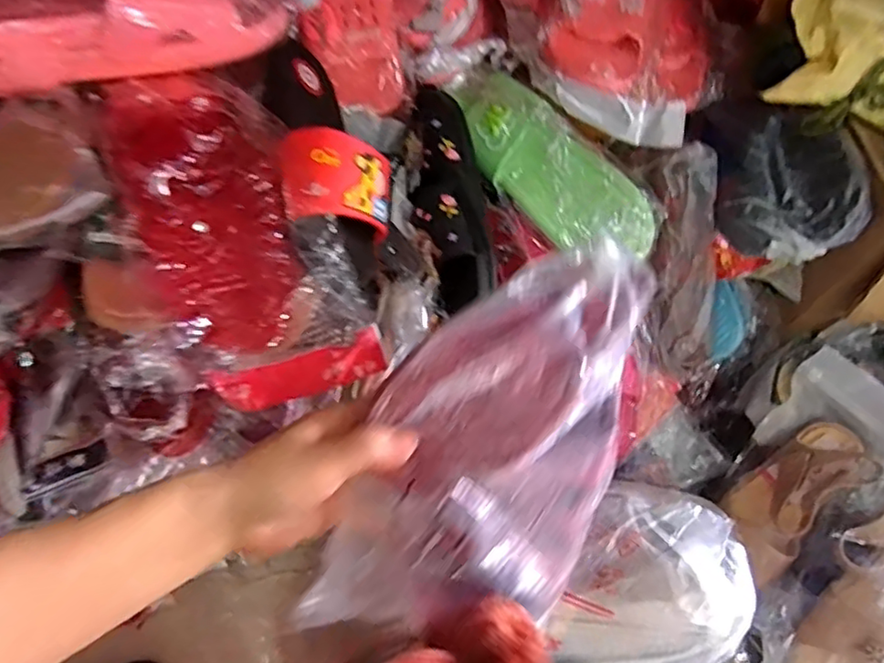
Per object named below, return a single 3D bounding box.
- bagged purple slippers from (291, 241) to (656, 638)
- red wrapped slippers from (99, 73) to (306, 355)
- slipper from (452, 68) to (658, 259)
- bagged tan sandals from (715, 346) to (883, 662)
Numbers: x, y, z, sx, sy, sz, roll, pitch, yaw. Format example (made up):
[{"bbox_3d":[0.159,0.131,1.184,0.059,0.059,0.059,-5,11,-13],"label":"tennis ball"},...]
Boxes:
[{"bbox_3d":[0.043,0.054,0.379,0.133,0.065,0.279,24,61,10],"label":"bagged purple slippers"},{"bbox_3d":[-0.165,-0.091,0.443,0.120,0.055,0.233,-20,77,-14],"label":"red wrapped slippers"},{"bbox_3d":[0.126,-0.177,0.688,0.264,0.092,0.070,47,24,10],"label":"slipper"},{"bbox_3d":[0.428,0.222,0.670,0.313,0.080,0.282,-48,64,3],"label":"bagged tan sandals"}]

